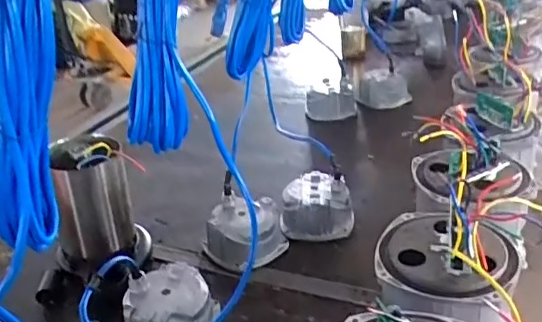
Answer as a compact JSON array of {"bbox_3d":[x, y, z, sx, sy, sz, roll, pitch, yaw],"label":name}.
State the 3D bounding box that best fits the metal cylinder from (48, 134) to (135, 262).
[{"bbox_3d":[-0.298,0.056,0.926,0.124,0.184,0.102,-20,30,-25],"label":"metal cylinder"}]

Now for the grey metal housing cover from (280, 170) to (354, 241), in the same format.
[{"bbox_3d":[0.080,0.081,1.011,0.127,0.072,0.107,-3,27,5],"label":"grey metal housing cover"}]

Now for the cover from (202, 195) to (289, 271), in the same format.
[{"bbox_3d":[-0.047,0.122,0.964,0.115,0.075,0.121,-28,34,-36],"label":"cover"}]

